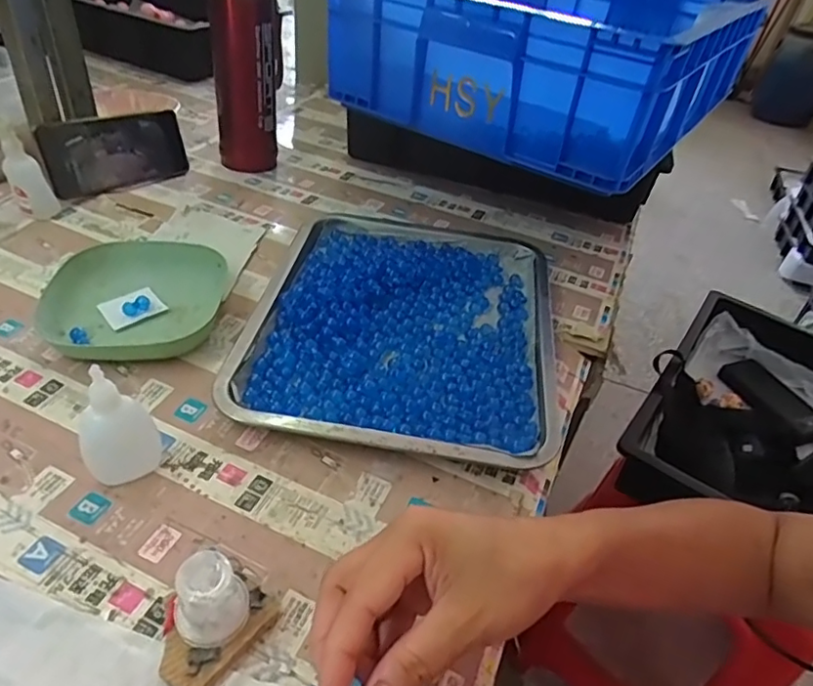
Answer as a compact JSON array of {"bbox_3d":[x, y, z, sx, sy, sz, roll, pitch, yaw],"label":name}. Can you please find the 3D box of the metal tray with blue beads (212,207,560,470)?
[{"bbox_3d":[0.002,-0.028,0.538,0.263,0.032,0.328,10,40,2],"label":"metal tray with blue beads"}]

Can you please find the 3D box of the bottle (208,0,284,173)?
[{"bbox_3d":[-0.195,-0.351,0.701,0.082,0.272,0.063,-6,42,-16],"label":"bottle"}]

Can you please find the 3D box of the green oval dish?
[{"bbox_3d":[-0.239,-0.041,0.513,0.148,0.033,0.135,-6,42,-16],"label":"green oval dish"}]

